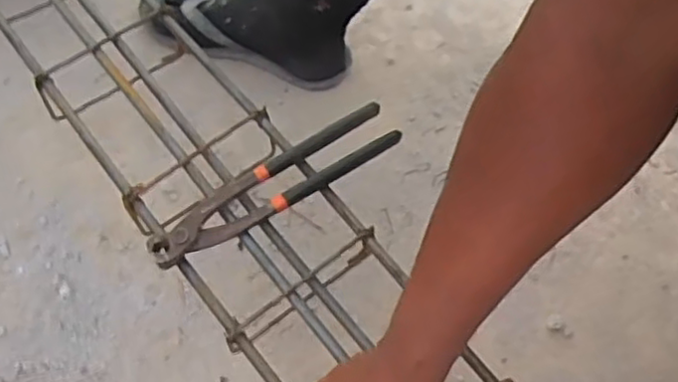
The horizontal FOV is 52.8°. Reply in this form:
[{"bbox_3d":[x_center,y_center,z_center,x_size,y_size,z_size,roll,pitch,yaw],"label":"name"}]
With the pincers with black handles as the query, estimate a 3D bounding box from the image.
[{"bbox_3d":[-0.051,-0.006,0.572,0.226,0.024,0.046,-29,65,-20],"label":"pincers with black handles"}]

